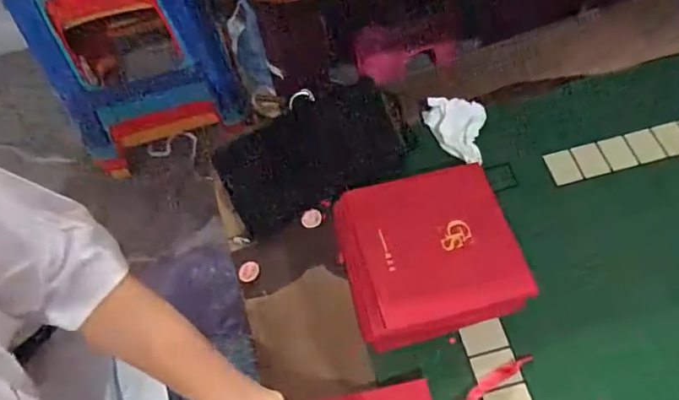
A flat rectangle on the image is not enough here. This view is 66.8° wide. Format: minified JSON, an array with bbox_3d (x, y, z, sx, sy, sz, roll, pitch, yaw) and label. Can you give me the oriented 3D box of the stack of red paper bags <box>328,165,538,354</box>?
[{"bbox_3d":[0.081,0.049,0.480,0.153,0.045,0.141,-14,62,-4],"label":"stack of red paper bags"}]

